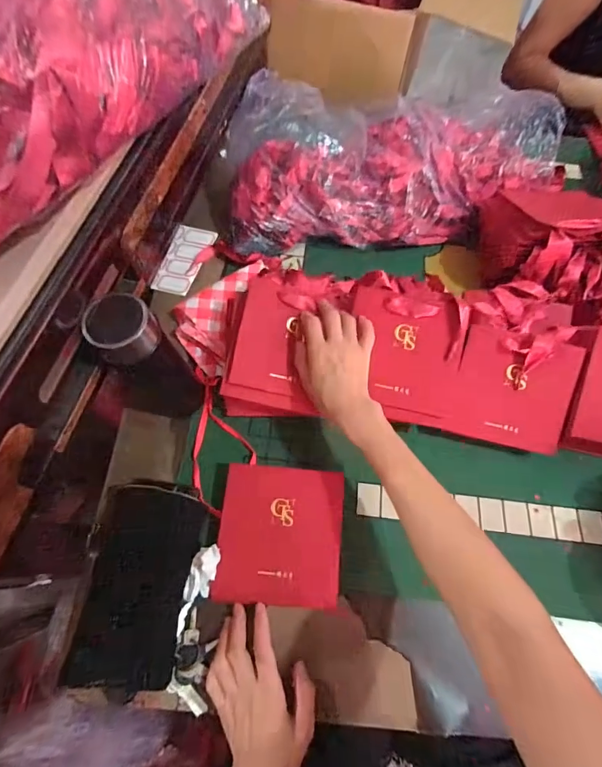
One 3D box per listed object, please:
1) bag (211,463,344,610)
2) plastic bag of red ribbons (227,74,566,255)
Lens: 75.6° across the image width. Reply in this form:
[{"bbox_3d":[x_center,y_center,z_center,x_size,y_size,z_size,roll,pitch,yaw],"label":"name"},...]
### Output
[{"bbox_3d":[-0.023,0.175,0.451,0.139,0.011,0.149,4,78,1],"label":"bag"},{"bbox_3d":[0.132,-0.347,0.628,0.494,0.138,0.205,-4,65,-4],"label":"plastic bag of red ribbons"}]

